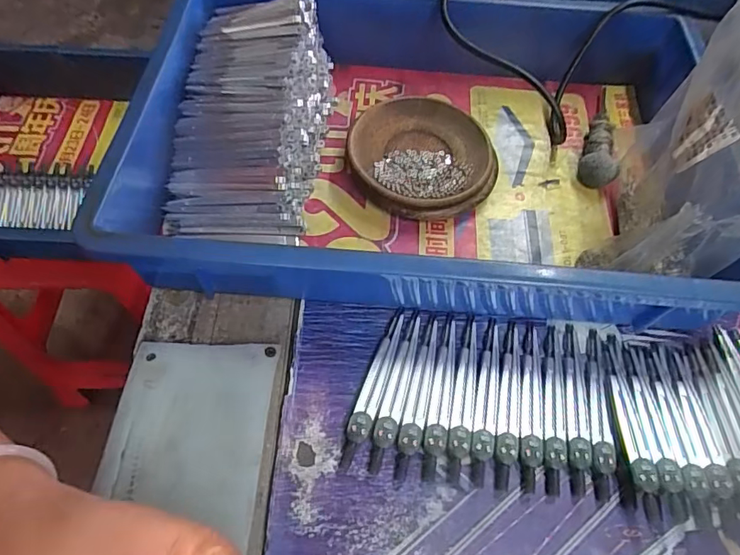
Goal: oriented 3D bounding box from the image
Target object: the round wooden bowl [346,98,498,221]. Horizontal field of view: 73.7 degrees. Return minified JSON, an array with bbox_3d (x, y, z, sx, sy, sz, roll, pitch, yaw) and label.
[{"bbox_3d":[0.041,-0.099,0.411,0.115,0.033,0.115,0,60,-1],"label":"round wooden bowl"}]

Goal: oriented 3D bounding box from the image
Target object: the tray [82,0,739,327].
[{"bbox_3d":[0.044,-0.116,0.389,0.429,0.080,0.301,3,60,1],"label":"tray"}]

